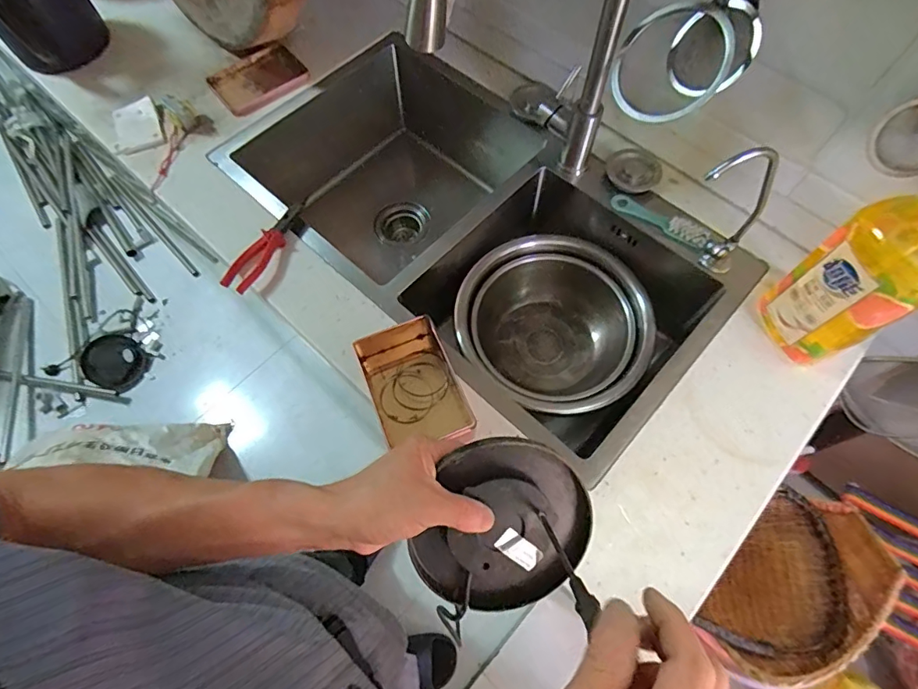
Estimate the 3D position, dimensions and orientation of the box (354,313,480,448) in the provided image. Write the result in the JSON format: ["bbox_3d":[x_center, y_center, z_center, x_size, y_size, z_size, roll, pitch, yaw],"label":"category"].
[{"bbox_3d":[-0.058,0.049,0.619,0.106,0.029,0.158,-23,67,-9],"label":"box"}]

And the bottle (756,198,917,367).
[{"bbox_3d":[0.453,-0.082,0.528,0.083,0.287,0.113,-20,67,-8],"label":"bottle"}]

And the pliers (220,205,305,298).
[{"bbox_3d":[-0.274,-0.141,0.712,0.050,0.025,0.168,30,69,13],"label":"pliers"}]

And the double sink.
[{"bbox_3d":[0.027,-0.168,0.861,0.481,0.222,0.802,-39,71,-15],"label":"double sink"}]

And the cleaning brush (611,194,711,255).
[{"bbox_3d":[0.303,-0.189,0.736,0.151,0.022,0.040,34,70,15],"label":"cleaning brush"}]

